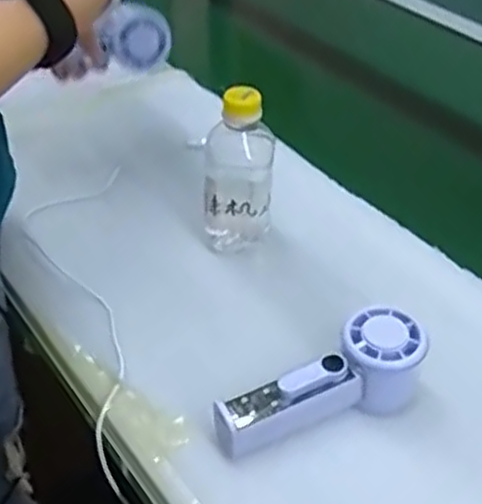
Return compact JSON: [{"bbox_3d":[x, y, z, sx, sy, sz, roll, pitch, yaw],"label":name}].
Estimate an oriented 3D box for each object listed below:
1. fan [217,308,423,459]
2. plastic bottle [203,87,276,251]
[{"bbox_3d":[0.058,0.096,0.489,0.150,0.062,0.052,-22,46,-26],"label":"fan"},{"bbox_3d":[-0.001,-0.066,0.612,0.058,0.150,0.061,3,40,1],"label":"plastic bottle"}]

